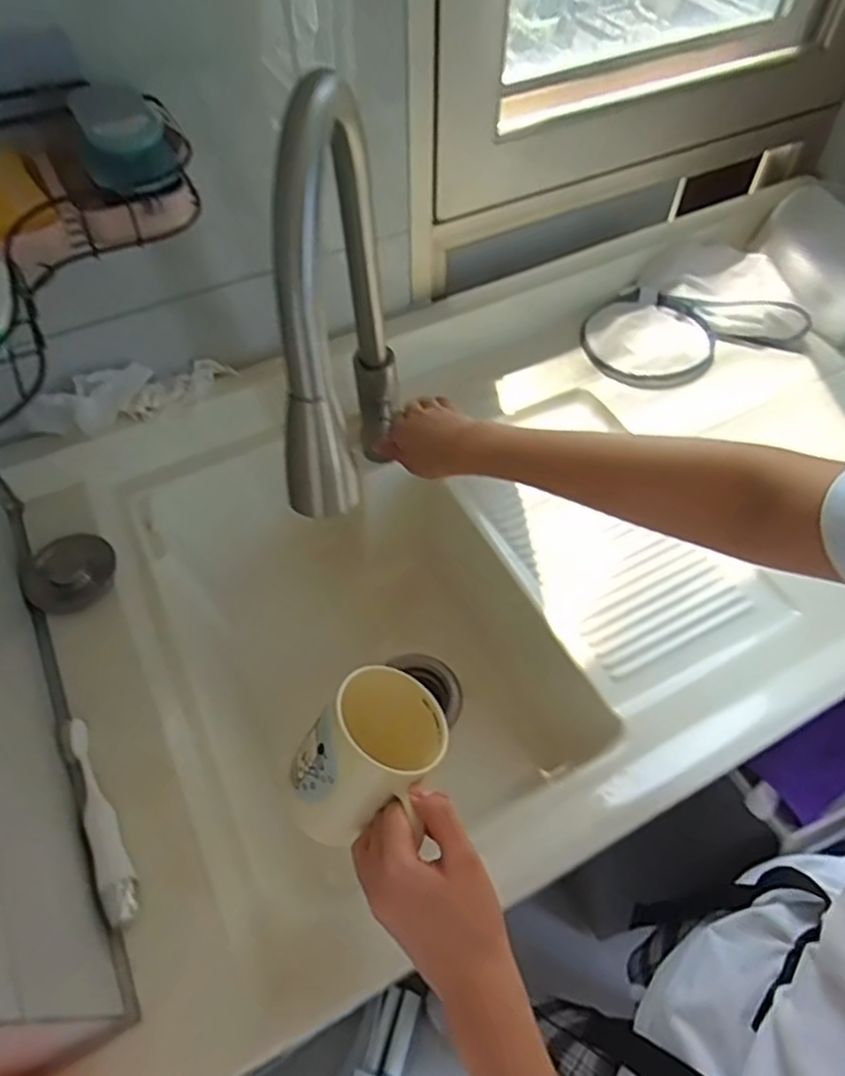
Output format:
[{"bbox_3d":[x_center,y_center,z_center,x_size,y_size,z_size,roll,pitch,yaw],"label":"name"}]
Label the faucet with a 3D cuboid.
[{"bbox_3d":[-0.064,-0.143,0.521,0.045,0.343,0.254,5,55,4],"label":"faucet"}]

